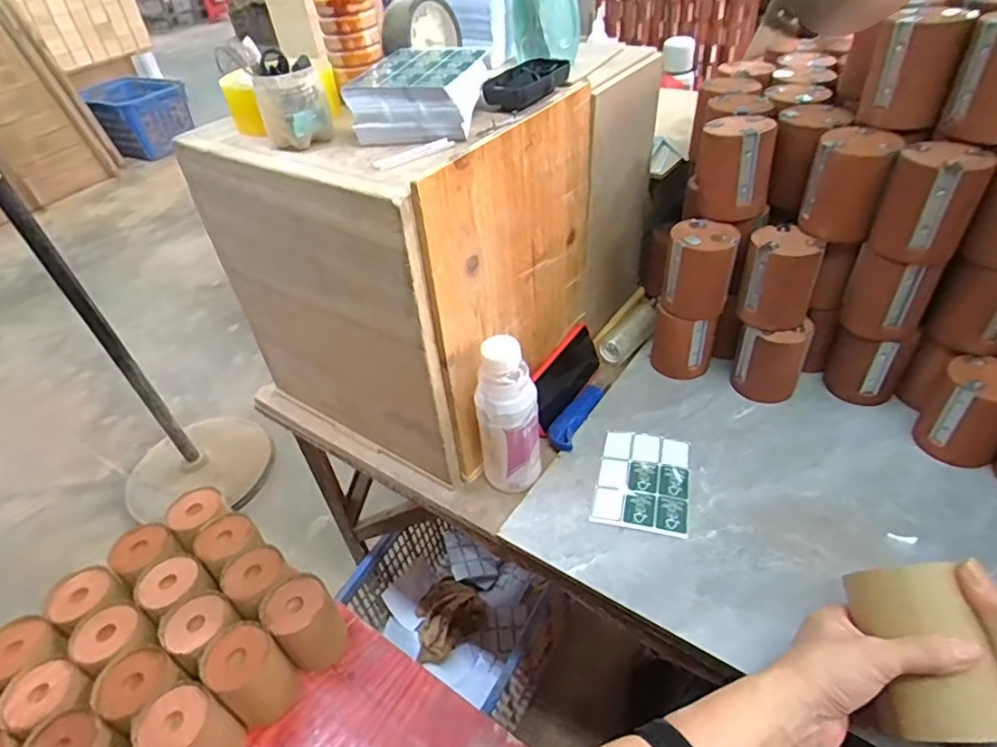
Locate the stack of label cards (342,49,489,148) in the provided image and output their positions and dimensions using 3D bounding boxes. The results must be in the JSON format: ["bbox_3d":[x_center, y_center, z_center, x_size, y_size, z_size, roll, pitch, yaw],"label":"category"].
[{"bbox_3d":[-0.073,-0.276,0.572,0.110,0.053,0.138,4,43,12],"label":"stack of label cards"}]

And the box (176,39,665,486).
[{"bbox_3d":[-0.048,-0.195,0.775,0.337,0.349,0.493,24,50,30],"label":"box"}]

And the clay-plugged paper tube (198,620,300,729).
[{"bbox_3d":[-0.314,0.387,0.744,0.091,0.108,0.081,23,50,29],"label":"clay-plugged paper tube"}]

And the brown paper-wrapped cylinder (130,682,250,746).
[{"bbox_3d":[-0.362,0.434,0.691,0.093,0.104,0.078,19,48,26],"label":"brown paper-wrapped cylinder"}]

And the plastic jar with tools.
[{"bbox_3d":[-0.194,-0.257,0.548,0.053,0.071,0.052,-4,42,3],"label":"plastic jar with tools"}]

